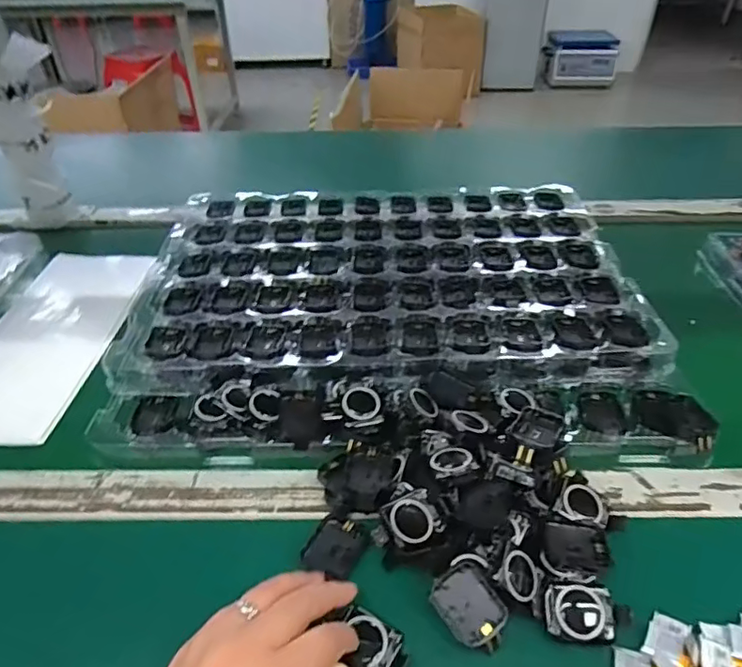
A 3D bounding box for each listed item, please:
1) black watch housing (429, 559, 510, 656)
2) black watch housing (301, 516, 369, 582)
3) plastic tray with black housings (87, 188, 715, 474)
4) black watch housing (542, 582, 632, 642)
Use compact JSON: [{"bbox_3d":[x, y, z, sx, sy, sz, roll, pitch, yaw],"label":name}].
[{"bbox_3d":[0.060,0.163,0.326,0.037,0.007,0.046,-33,60,-14],"label":"black watch housing"},{"bbox_3d":[-0.023,0.144,0.367,0.035,0.008,0.040,18,43,21],"label":"black watch housing"},{"bbox_3d":[0.016,-0.048,0.566,0.499,0.057,0.410,0,40,1],"label":"plastic tray with black housings"},{"bbox_3d":[0.131,0.168,0.330,0.048,0.013,0.031,4,40,6],"label":"black watch housing"}]

